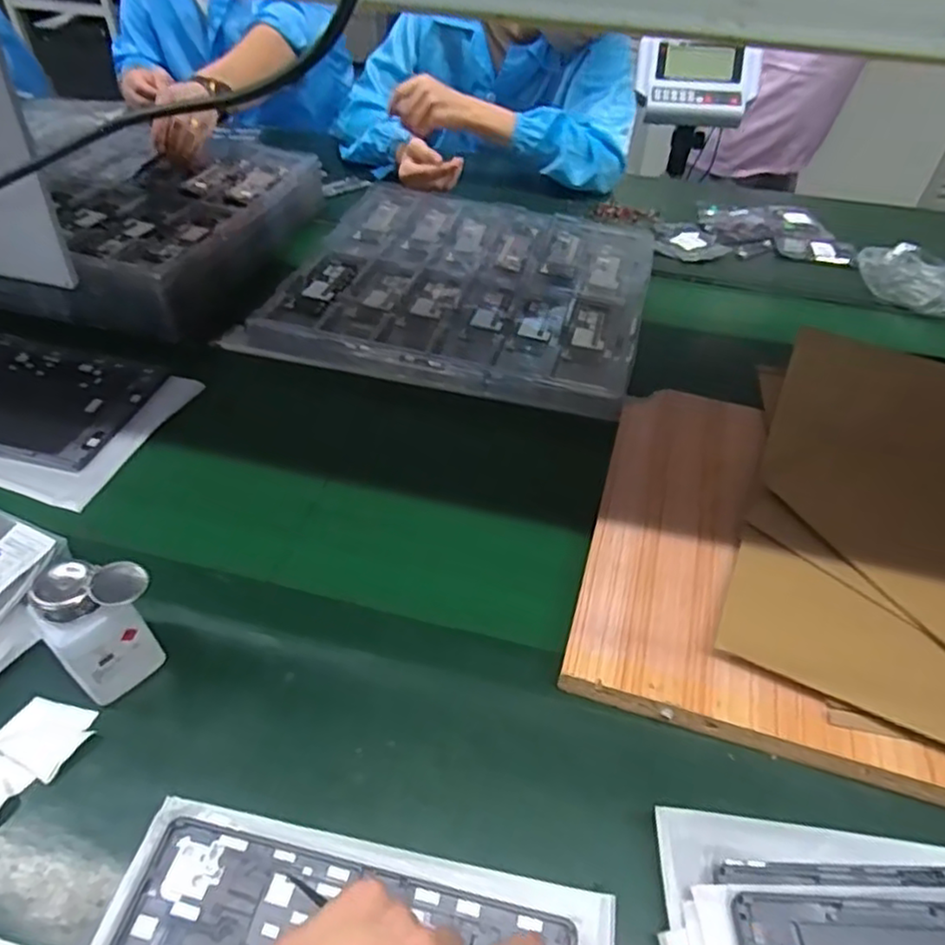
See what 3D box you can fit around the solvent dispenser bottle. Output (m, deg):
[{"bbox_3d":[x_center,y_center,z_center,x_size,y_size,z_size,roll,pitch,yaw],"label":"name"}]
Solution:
[{"bbox_3d":[-0.249,0.105,0.450,0.069,0.106,0.048,-29,55,-26],"label":"solvent dispenser bottle"}]

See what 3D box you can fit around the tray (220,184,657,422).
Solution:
[{"bbox_3d":[0.003,-0.259,0.864,0.438,0.031,0.469,14,48,9],"label":"tray"}]

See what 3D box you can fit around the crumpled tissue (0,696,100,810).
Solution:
[{"bbox_3d":[-0.302,0.192,0.434,0.052,0.012,0.094,24,50,18],"label":"crumpled tissue"}]

